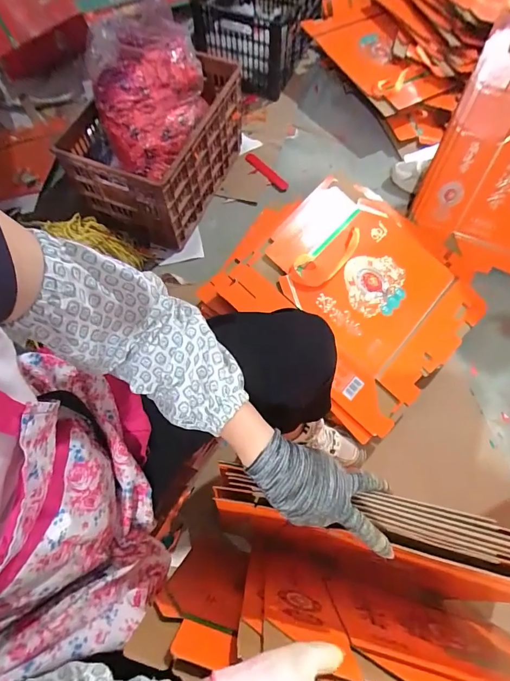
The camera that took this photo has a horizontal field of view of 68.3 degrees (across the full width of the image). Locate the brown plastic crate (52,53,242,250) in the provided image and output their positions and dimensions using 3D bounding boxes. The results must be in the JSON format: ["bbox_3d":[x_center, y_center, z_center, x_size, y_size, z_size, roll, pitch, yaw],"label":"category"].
[{"bbox_3d":[-0.270,-0.558,1.057,0.358,0.253,0.481,20,69,8],"label":"brown plastic crate"}]

